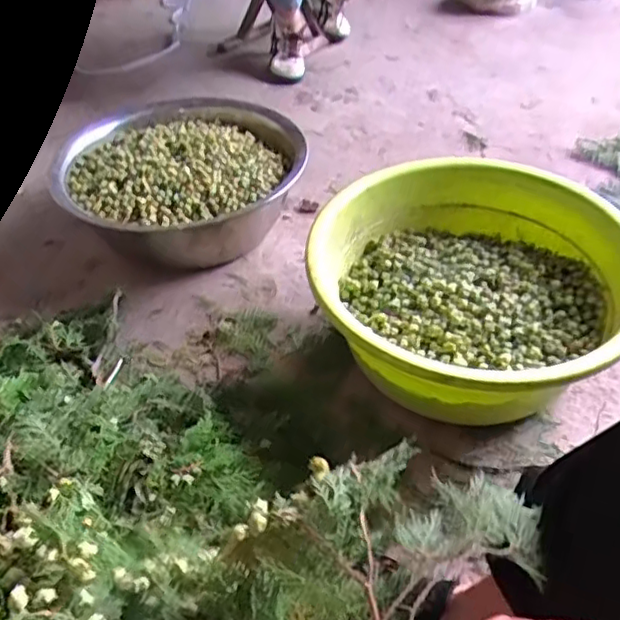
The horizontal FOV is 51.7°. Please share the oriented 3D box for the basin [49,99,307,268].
[{"bbox_3d":[-0.240,-0.237,1.207,0.405,0.140,0.420,-1,44,1],"label":"basin"}]

